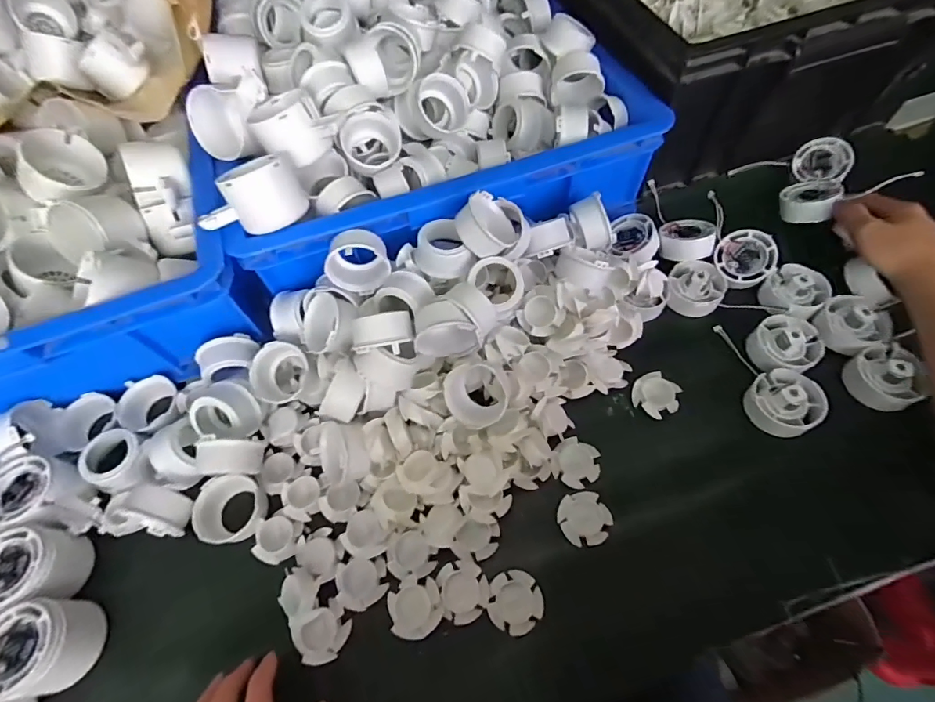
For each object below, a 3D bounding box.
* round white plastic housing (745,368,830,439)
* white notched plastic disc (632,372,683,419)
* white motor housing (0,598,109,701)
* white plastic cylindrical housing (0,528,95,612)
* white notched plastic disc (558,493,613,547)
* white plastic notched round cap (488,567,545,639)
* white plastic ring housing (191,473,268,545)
[{"bbox_3d":[0.276,0.043,0.384,0.053,0.028,0.055,-1,61,3],"label":"round white plastic housing"},{"bbox_3d":[0.172,0.040,0.404,0.040,0.013,0.035,39,70,21],"label":"white notched plastic disc"},{"bbox_3d":[-0.304,0.215,0.319,0.064,0.048,0.062,-10,61,-2],"label":"white motor housing"},{"bbox_3d":[-0.339,0.171,0.345,0.063,0.043,0.056,-6,61,0],"label":"white plastic cylindrical housing"},{"bbox_3d":[0.094,0.134,0.354,0.039,0.008,0.039,-1,61,3],"label":"white notched plastic disc"},{"bbox_3d":[0.036,0.186,0.330,0.039,0.007,0.040,-1,61,3],"label":"white plastic notched round cap"},{"bbox_3d":[-0.201,0.133,0.375,0.053,0.030,0.052,-1,61,3],"label":"white plastic ring housing"}]

